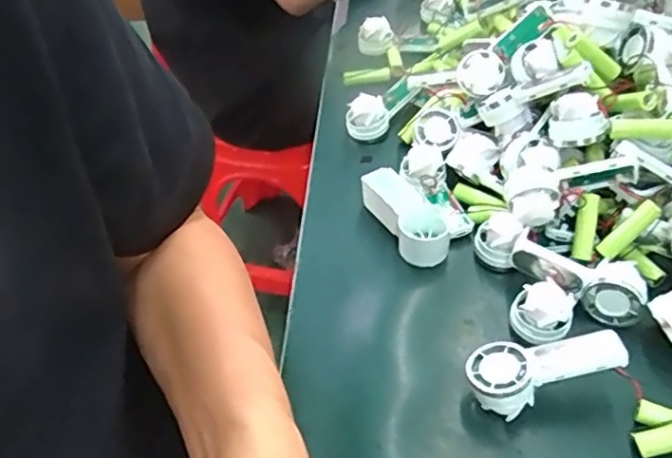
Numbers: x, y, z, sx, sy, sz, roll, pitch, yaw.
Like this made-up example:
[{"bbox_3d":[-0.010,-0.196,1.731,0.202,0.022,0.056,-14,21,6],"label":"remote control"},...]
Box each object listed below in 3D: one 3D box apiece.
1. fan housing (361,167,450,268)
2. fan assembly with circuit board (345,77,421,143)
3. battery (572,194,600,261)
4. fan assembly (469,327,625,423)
[{"bbox_3d":[0.056,-0.009,0.499,0.038,0.034,0.090,-27,51,-17],"label":"fan housing"},{"bbox_3d":[0.050,-0.125,0.602,0.037,0.034,0.094,28,57,27],"label":"fan assembly with circuit board"},{"bbox_3d":[0.185,-0.001,0.452,0.013,0.012,0.049,11,89,15],"label":"battery"},{"bbox_3d":[0.131,0.086,0.381,0.091,0.030,0.038,-19,47,10],"label":"fan assembly"}]

